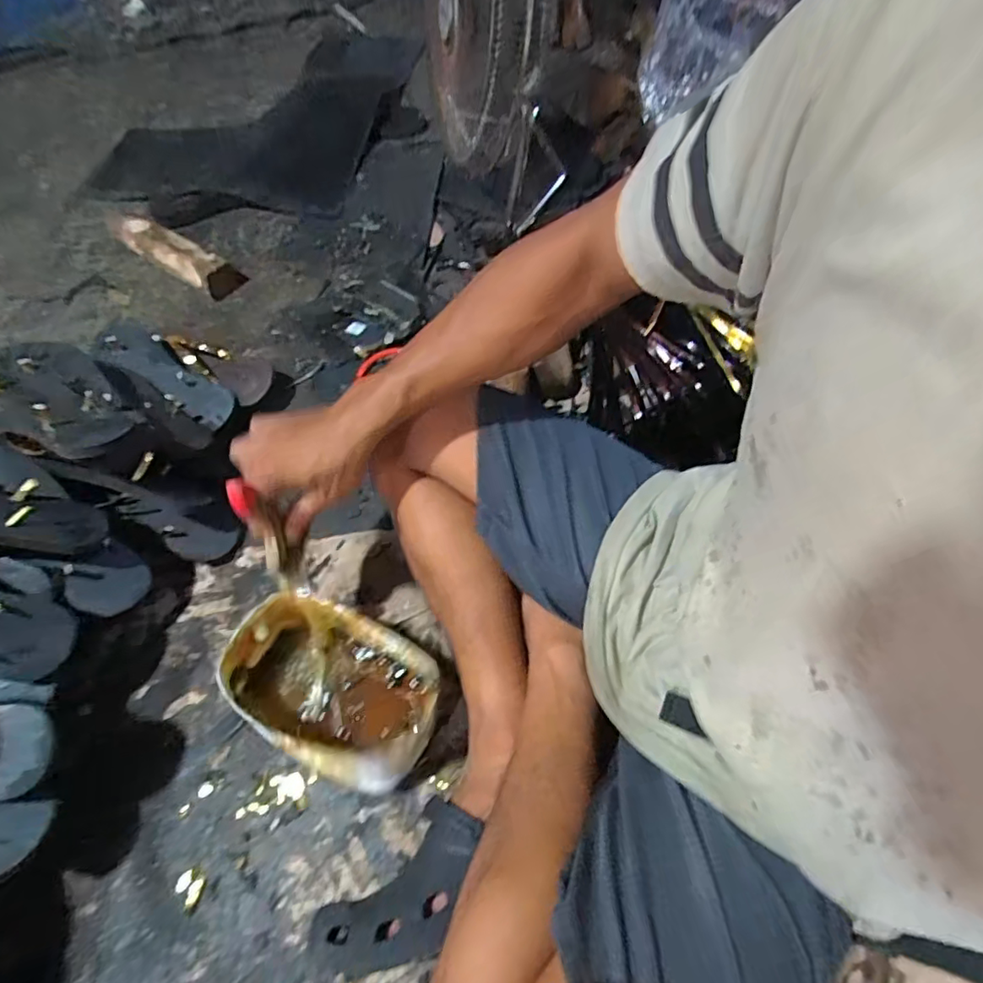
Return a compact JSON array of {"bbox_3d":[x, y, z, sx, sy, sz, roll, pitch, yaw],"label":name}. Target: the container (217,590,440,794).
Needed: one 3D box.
[{"bbox_3d":[-0.146,0.195,0.544,0.196,0.113,0.125,28,62,15],"label":"container"}]

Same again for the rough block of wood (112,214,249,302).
[{"bbox_3d":[-0.542,-0.406,0.920,0.297,0.048,0.067,29,62,15],"label":"rough block of wood"}]

